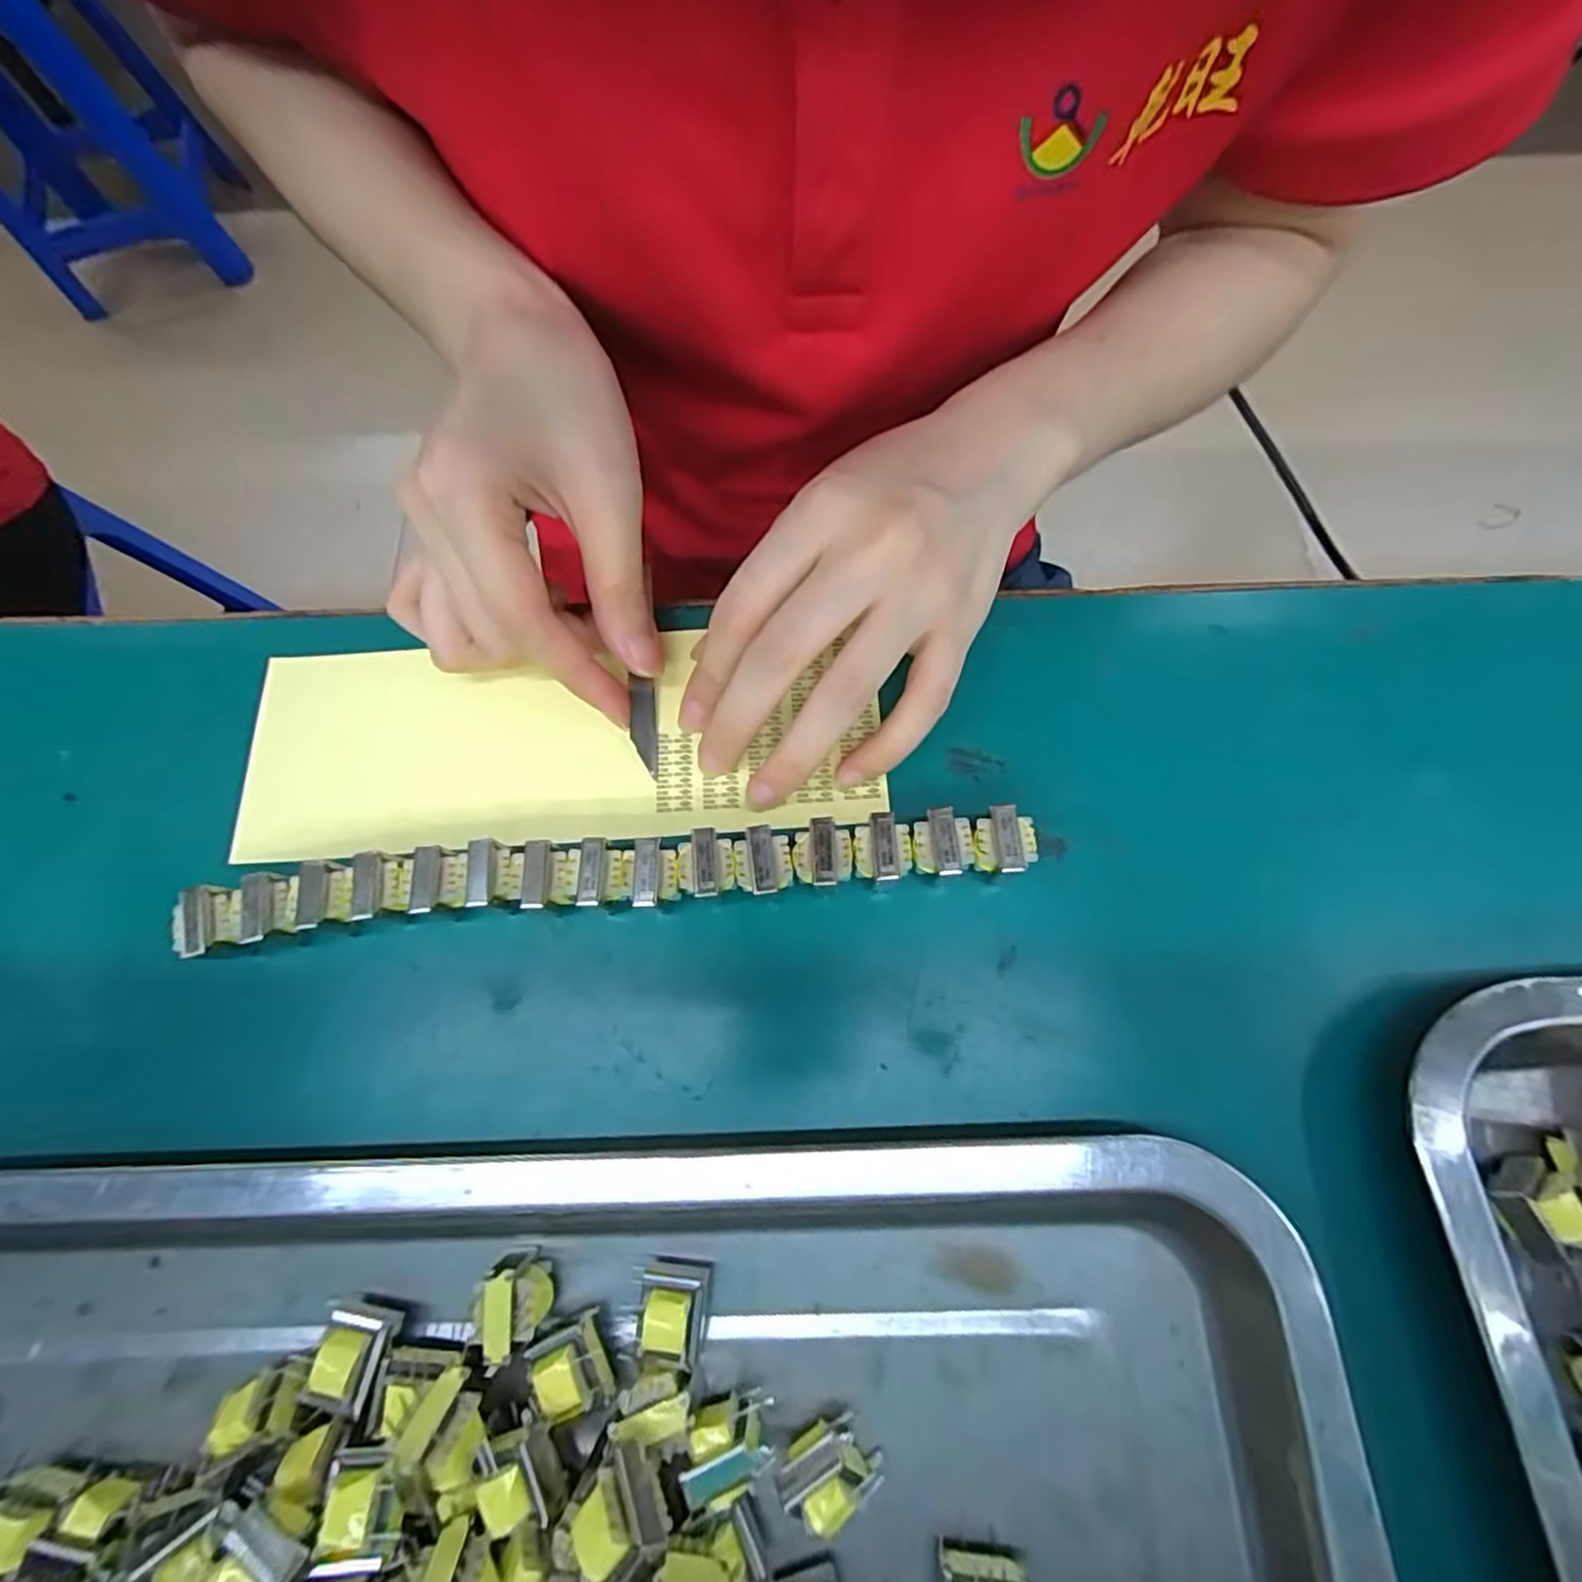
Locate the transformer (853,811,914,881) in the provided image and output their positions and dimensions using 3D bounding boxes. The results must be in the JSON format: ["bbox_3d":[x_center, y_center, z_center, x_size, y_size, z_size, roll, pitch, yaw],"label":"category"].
[{"bbox_3d":[0.027,0.019,0.205,0.016,0.021,0.020,3,72,4],"label":"transformer"}]

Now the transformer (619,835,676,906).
[{"bbox_3d":[-0.042,0.026,0.206,0.017,0.022,0.019,-2,72,2],"label":"transformer"}]

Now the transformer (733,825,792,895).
[{"bbox_3d":[-0.008,0.023,0.206,0.016,0.021,0.020,-5,72,1],"label":"transformer"}]

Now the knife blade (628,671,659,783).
[{"bbox_3d":[-0.050,-0.022,0.229,0.009,0.004,0.035,3,75,-28],"label":"knife blade"}]

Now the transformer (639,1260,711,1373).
[{"bbox_3d":[-0.030,0.132,0.175,0.017,0.017,0.019,6,72,5],"label":"transformer"}]

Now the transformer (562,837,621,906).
[{"bbox_3d":[-0.059,0.026,0.207,0.017,0.021,0.020,1,72,3],"label":"transformer"}]

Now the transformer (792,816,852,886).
[{"bbox_3d":[0.010,0.020,0.206,0.017,0.021,0.019,-2,72,2],"label":"transformer"}]

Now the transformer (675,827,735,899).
[{"bbox_3d":[-0.025,0.024,0.207,0.016,0.021,0.020,-4,72,1],"label":"transformer"}]

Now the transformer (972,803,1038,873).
[{"bbox_3d":[0.062,0.016,0.203,0.017,0.020,0.020,1,72,3],"label":"transformer"}]

